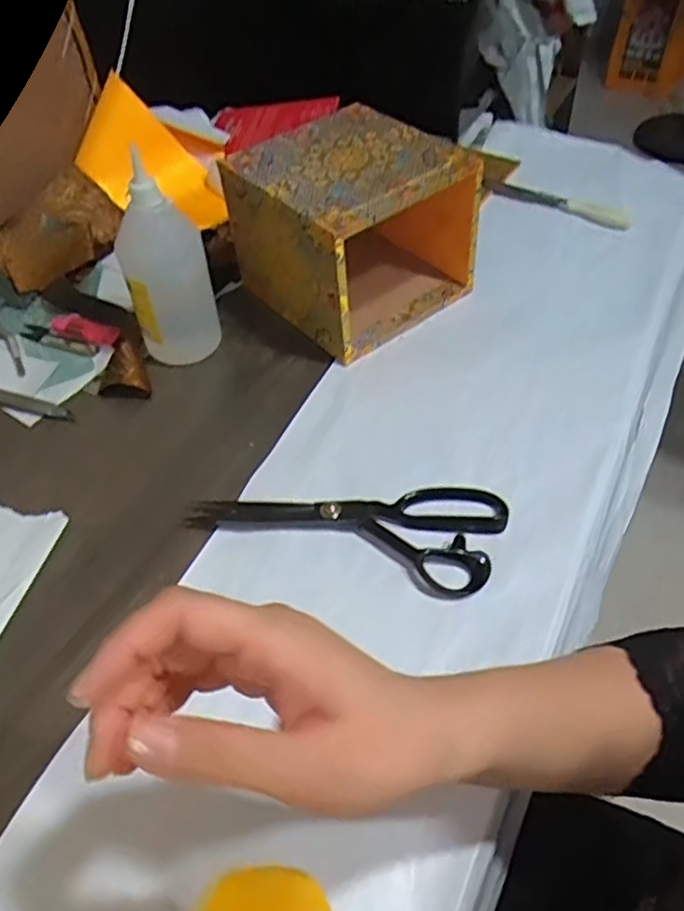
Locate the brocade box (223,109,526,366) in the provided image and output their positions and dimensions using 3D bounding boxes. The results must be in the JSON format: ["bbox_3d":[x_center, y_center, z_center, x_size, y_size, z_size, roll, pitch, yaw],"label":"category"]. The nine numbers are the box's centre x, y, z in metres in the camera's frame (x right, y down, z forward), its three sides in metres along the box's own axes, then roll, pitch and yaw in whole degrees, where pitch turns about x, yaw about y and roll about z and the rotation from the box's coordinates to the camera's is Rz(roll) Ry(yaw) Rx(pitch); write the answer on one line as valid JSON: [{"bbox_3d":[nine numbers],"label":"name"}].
[{"bbox_3d":[0.011,-0.228,0.688,0.179,0.147,0.180,-33,56,-23],"label":"brocade box"}]

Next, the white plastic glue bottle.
[{"bbox_3d":[-0.162,-0.167,0.631,0.056,0.171,0.065,27,56,24],"label":"white plastic glue bottle"}]

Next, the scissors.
[{"bbox_3d":[0.005,0.042,0.538,0.232,0.019,0.096,15,52,15],"label":"scissors"}]

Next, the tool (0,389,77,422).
[{"bbox_3d":[-0.323,-0.055,0.655,0.157,0.007,0.020,15,52,15],"label":"tool"}]

